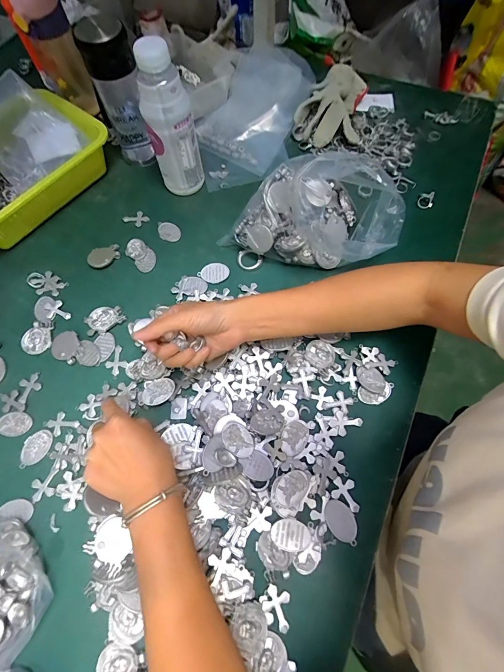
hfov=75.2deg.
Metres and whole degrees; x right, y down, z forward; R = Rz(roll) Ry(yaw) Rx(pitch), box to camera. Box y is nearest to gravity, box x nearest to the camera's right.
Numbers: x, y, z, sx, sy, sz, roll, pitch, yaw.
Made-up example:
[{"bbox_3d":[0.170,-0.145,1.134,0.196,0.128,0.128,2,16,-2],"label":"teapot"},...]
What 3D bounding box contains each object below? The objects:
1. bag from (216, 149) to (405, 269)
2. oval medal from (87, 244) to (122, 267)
[{"bbox_3d":[0.085,-0.178,0.453,0.240,0.123,0.126,12,68,5],"label":"bag"},{"bbox_3d":[-0.225,-0.122,0.499,0.046,0.008,0.035,-14,68,-5],"label":"oval medal"}]

